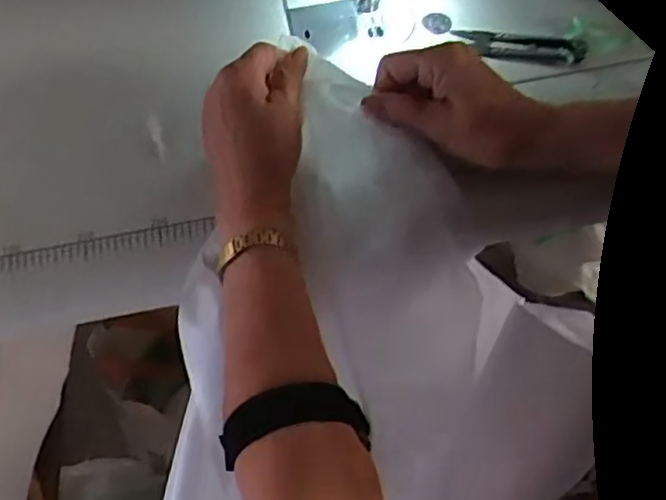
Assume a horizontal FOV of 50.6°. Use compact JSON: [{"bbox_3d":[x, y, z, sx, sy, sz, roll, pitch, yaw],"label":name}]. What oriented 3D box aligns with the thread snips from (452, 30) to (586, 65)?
[{"bbox_3d":[0.139,-0.153,0.529,0.098,0.009,0.026,13,63,8],"label":"thread snips"}]

